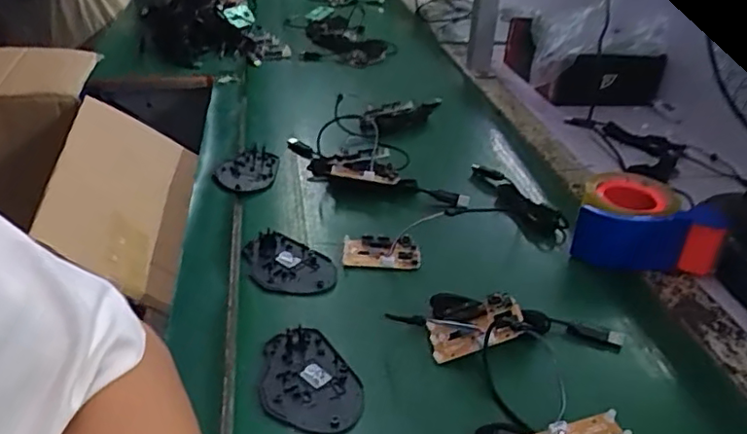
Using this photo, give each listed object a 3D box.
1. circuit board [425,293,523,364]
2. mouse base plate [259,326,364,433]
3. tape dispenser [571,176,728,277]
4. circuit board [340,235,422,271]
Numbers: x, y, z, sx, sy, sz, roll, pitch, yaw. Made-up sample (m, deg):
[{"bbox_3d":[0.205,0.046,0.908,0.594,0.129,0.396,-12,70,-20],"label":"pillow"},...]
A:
[{"bbox_3d":[0.086,0.094,0.519,0.079,0.019,0.037,-24,32,6],"label":"circuit board"},{"bbox_3d":[-0.053,0.128,0.482,0.073,0.008,0.106,-13,35,-25],"label":"mouse base plate"},{"bbox_3d":[0.290,0.001,0.674,0.139,0.065,0.117,8,31,8],"label":"tape dispenser"},{"bbox_3d":[0.009,0.036,0.635,0.079,0.013,0.042,4,31,2],"label":"circuit board"}]

